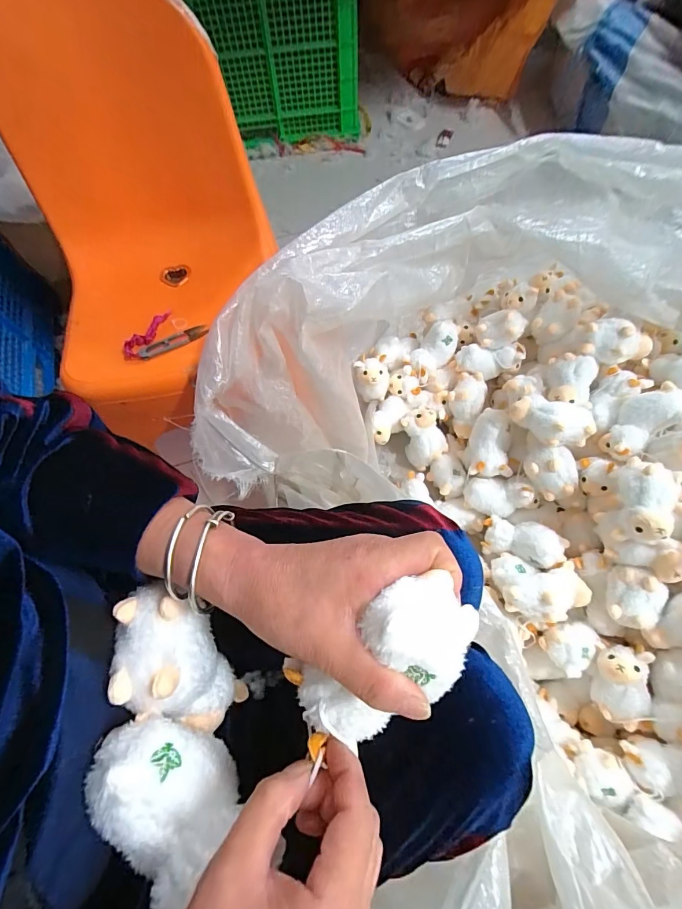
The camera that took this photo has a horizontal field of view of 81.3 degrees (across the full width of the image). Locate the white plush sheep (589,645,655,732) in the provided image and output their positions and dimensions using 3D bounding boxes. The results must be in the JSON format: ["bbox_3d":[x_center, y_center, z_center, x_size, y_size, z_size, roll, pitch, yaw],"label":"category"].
[{"bbox_3d":[0.388,0.318,0.550,0.062,0.057,0.102,9,68,6],"label":"white plush sheep"}]

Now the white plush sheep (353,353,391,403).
[{"bbox_3d":[0.062,-0.149,0.789,0.070,0.080,0.059,-1,67,2],"label":"white plush sheep"}]

